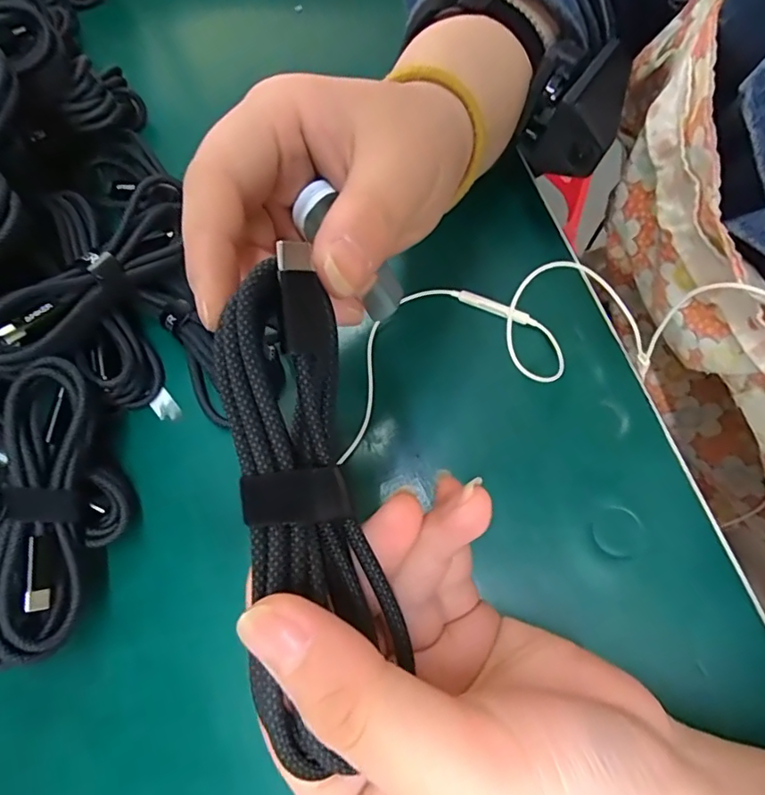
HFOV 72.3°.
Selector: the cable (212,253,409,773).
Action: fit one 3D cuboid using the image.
[{"bbox_3d":[-0.018,0.022,0.123,0.030,0.020,0.109,-9,88,-1],"label":"cable"}]

